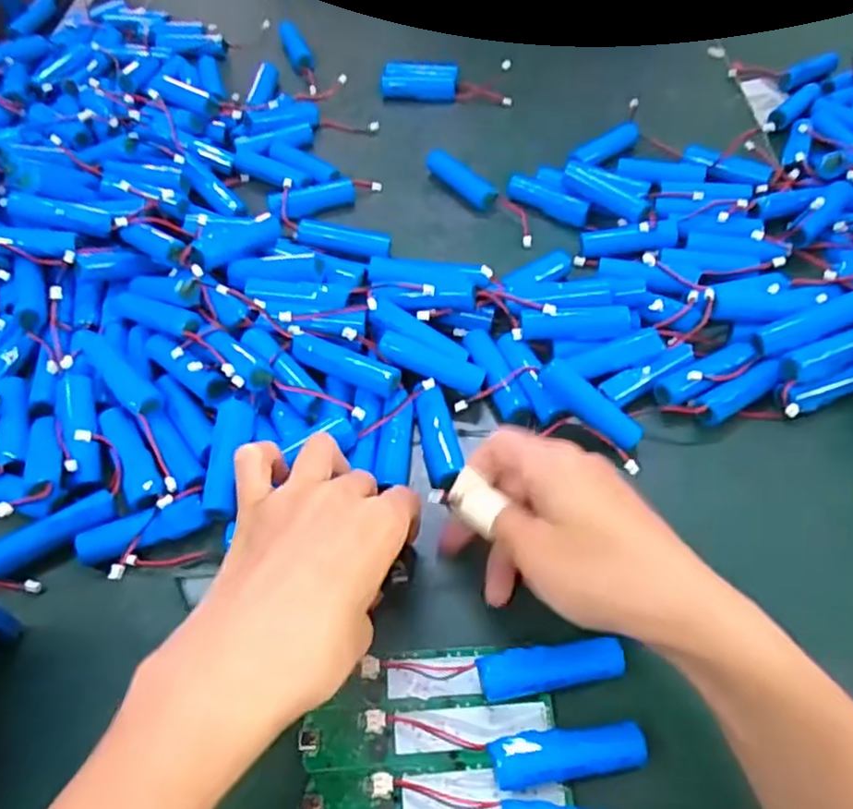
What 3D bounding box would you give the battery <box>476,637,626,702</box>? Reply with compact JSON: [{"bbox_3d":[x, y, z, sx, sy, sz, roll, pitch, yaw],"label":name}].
[{"bbox_3d":[0.058,0.124,0.331,0.067,0.015,0.018,-8,54,-5],"label":"battery"}]

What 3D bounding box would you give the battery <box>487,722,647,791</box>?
[{"bbox_3d":[0.062,0.153,0.308,0.066,0.016,0.019,-7,54,-4],"label":"battery"}]

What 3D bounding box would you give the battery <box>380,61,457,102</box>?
[{"bbox_3d":[-0.006,-0.296,0.645,0.069,0.019,0.033,3,54,3],"label":"battery"}]

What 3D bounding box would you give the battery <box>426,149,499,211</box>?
[{"bbox_3d":[0.028,-0.178,0.562,0.021,0.015,0.074,-32,59,-20],"label":"battery"}]

